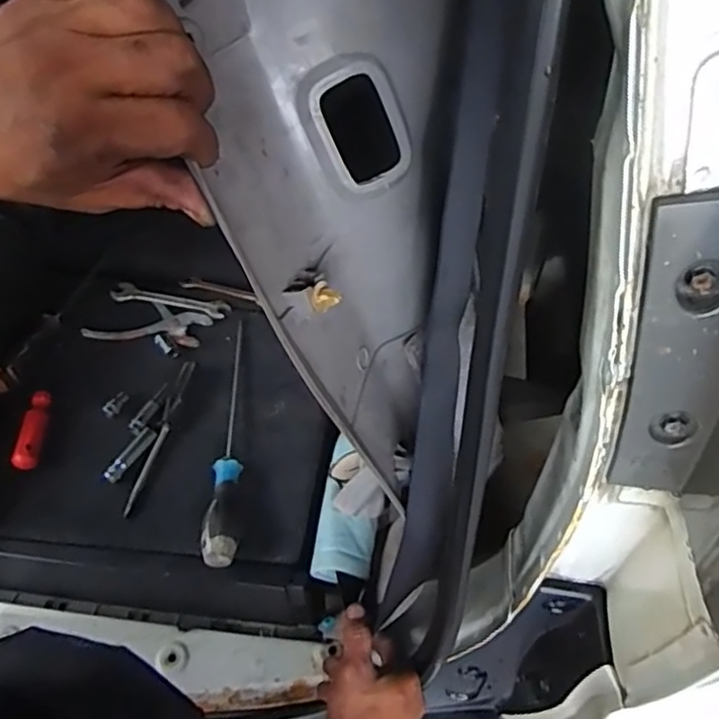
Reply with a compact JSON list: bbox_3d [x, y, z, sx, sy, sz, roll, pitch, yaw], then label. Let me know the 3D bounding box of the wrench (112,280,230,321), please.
[{"bbox_3d":[-0.233,-0.073,0.794,0.141,0.007,0.033,11,44,4],"label":"wrench"}]

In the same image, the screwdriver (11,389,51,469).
[{"bbox_3d":[-0.343,0.072,0.674,0.023,0.016,0.093,-5,53,-4],"label":"screwdriver"}]

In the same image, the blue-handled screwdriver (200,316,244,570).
[{"bbox_3d":[-0.135,0.070,0.676,0.030,0.038,0.295,-1,53,-1],"label":"blue-handled screwdriver"}]

